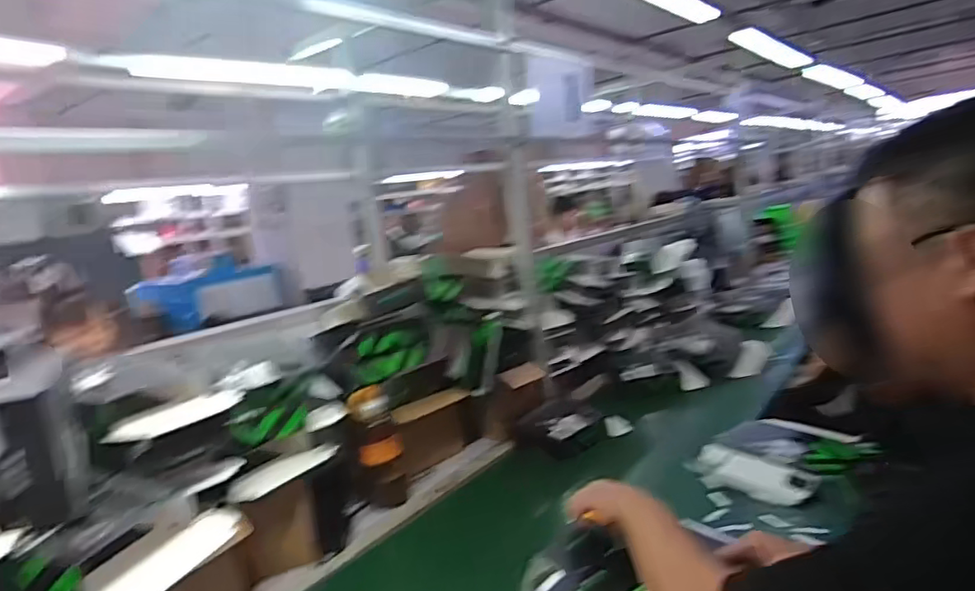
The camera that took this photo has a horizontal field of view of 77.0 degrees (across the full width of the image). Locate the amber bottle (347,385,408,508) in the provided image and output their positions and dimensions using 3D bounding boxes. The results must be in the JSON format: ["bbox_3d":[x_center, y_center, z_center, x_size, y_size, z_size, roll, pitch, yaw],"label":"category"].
[{"bbox_3d":[-0.223,0.318,1.263,0.093,0.242,0.082,-9,10,-11],"label":"amber bottle"}]

